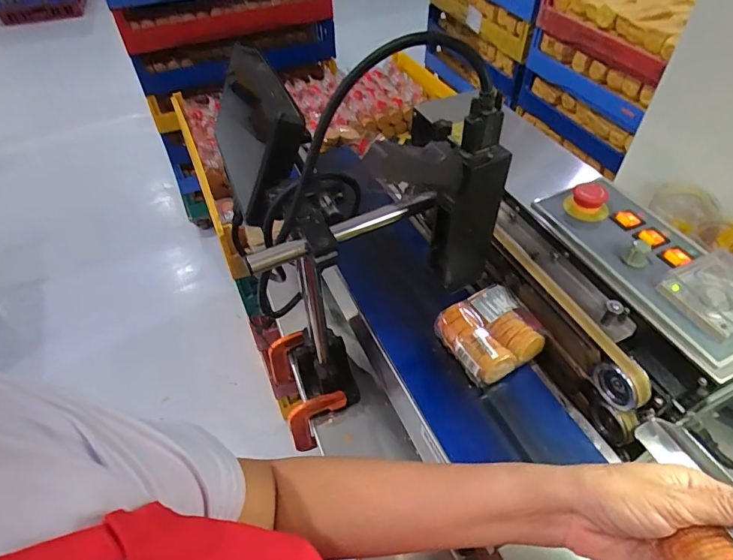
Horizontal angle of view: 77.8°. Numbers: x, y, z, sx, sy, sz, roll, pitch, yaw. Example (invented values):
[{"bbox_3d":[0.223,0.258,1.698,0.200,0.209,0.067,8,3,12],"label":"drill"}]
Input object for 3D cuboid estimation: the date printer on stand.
[{"bbox_3d":[-0.013,-0.009,0.529,0.252,0.426,0.164,-13,49,-10],"label":"date printer on stand"}]

